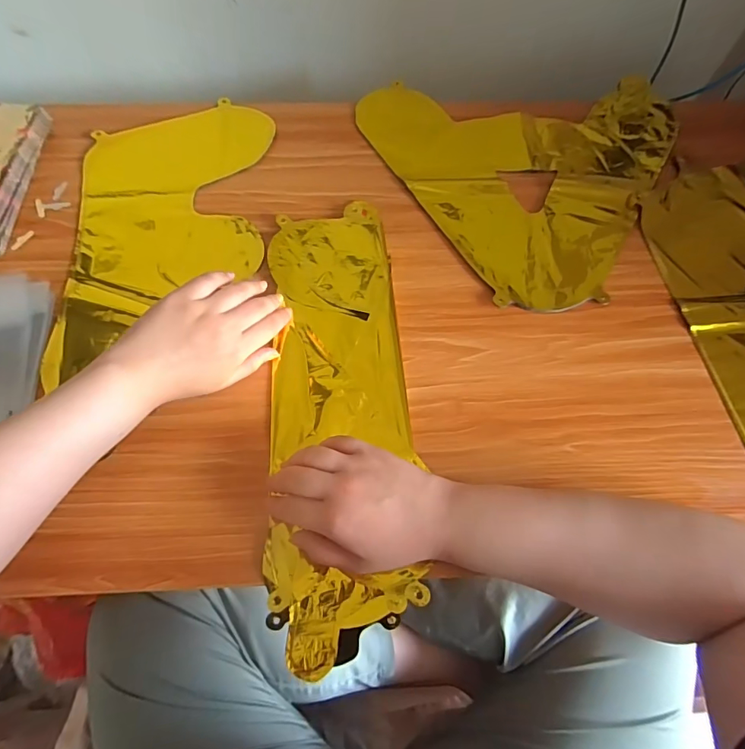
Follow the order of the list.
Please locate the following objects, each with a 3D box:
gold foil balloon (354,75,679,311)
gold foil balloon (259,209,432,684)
[{"bbox_3d":[0.212,-0.266,0.535,0.348,0.011,0.358,-27,69,-12],"label":"gold foil balloon"},{"bbox_3d":[-0.030,0.019,0.405,0.129,0.008,0.415,-1,67,-1],"label":"gold foil balloon"}]

